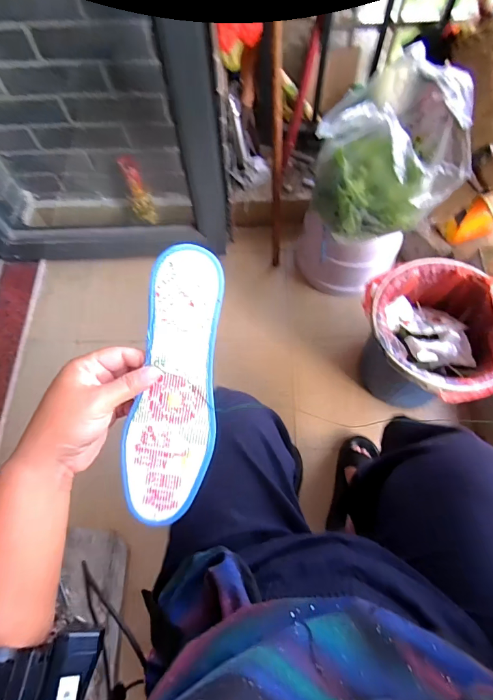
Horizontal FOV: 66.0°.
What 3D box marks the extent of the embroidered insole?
[{"bbox_3d":[-0.060,0.034,0.332,0.073,0.007,0.238,10,95,-2],"label":"embroidered insole"}]

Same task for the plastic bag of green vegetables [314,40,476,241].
[{"bbox_3d":[0.292,-0.436,0.815,0.257,0.249,0.293,2,66,2],"label":"plastic bag of green vegetables"}]

